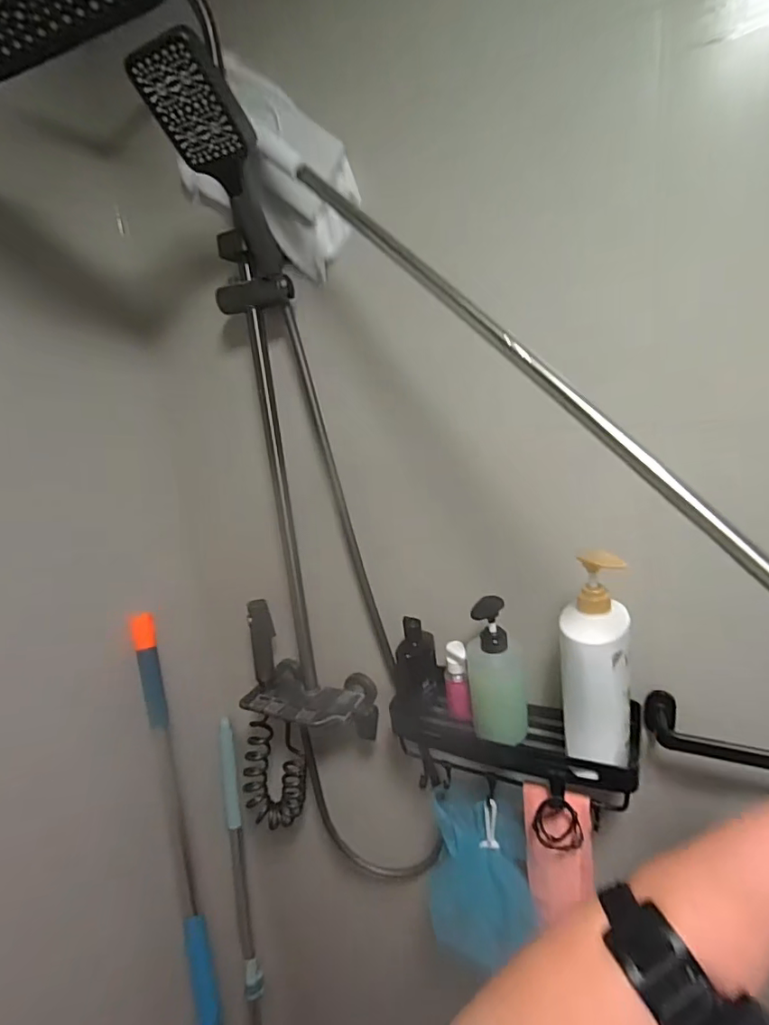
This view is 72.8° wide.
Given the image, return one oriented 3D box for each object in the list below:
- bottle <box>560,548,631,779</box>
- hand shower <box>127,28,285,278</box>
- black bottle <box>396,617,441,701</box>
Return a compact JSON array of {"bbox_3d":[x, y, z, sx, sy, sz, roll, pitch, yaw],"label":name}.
[{"bbox_3d":[0.240,0.174,0.592,0.080,0.253,0.071,1,15,26],"label":"bottle"},{"bbox_3d":[-0.188,-0.396,0.605,0.092,0.248,0.037,-2,55,17],"label":"hand shower"},{"bbox_3d":[0.048,0.218,0.762,0.063,0.132,0.038,-5,14,5],"label":"black bottle"}]

